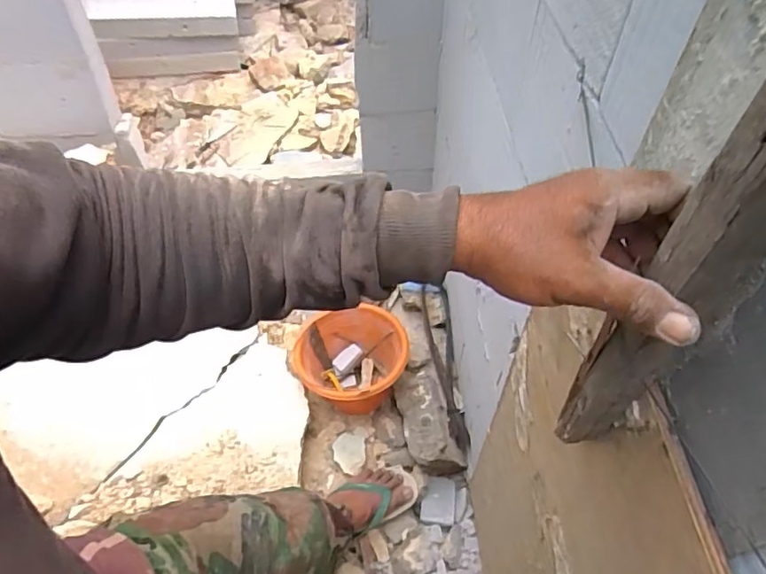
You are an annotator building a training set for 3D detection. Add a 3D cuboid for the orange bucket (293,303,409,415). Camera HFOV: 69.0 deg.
[{"bbox_3d":[-0.070,0.196,1.319,0.255,0.180,0.217,-10,55,-5],"label":"orange bucket"}]

